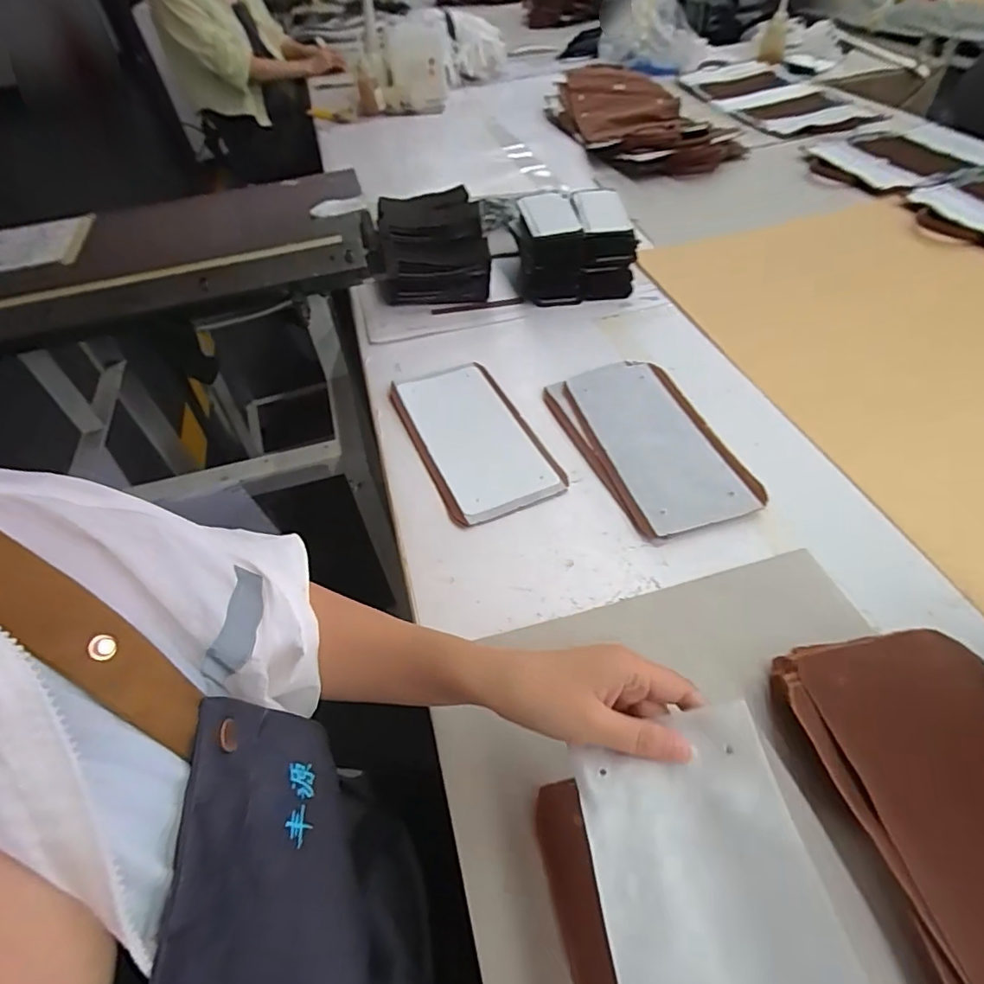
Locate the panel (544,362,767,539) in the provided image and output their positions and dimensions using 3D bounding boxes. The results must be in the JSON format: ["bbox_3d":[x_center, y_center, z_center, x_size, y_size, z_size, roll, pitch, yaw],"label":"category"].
[{"bbox_3d":[0.176,-0.061,0.610,0.147,0.010,0.248,-17,49,-9],"label":"panel"}]

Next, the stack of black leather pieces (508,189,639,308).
[{"bbox_3d":[0.120,-0.379,0.835,0.162,0.097,0.169,-5,49,2],"label":"stack of black leather pieces"}]

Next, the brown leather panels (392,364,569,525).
[{"bbox_3d":[-0.024,-0.070,0.636,0.128,0.016,0.249,-21,50,-12],"label":"brown leather panels"}]

